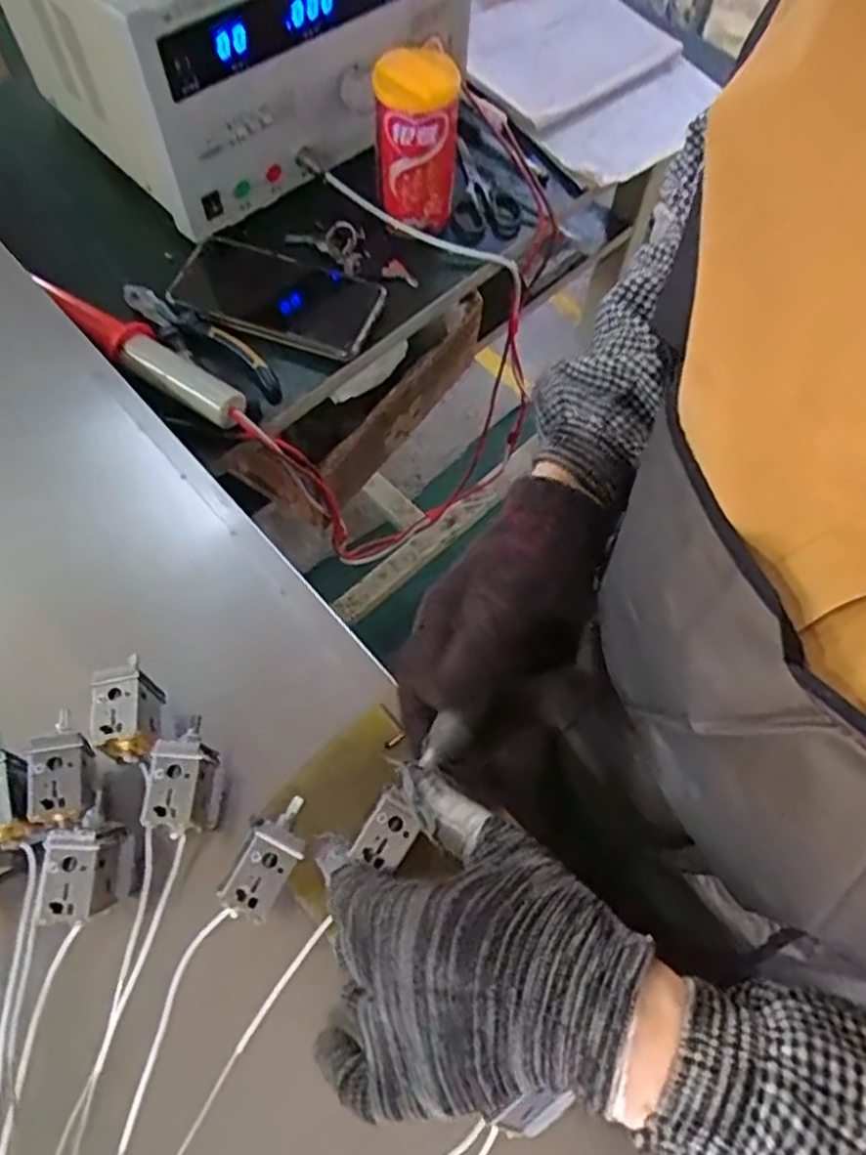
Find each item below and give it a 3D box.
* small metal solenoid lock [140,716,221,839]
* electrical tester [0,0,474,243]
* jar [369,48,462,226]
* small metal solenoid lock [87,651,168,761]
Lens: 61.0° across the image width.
[{"bbox_3d":[-0.120,0.093,0.351,0.030,0.018,0.054,-1,65,-4],"label":"small metal solenoid lock"},{"bbox_3d":[-0.146,-0.476,0.607,0.325,0.194,0.203,-38,72,-19],"label":"electrical tester"},{"bbox_3d":[-0.014,-0.347,0.592,0.061,0.120,0.059,1,64,-3],"label":"jar"},{"bbox_3d":[-0.151,0.066,0.363,0.030,0.020,0.047,-8,65,-7],"label":"small metal solenoid lock"}]

